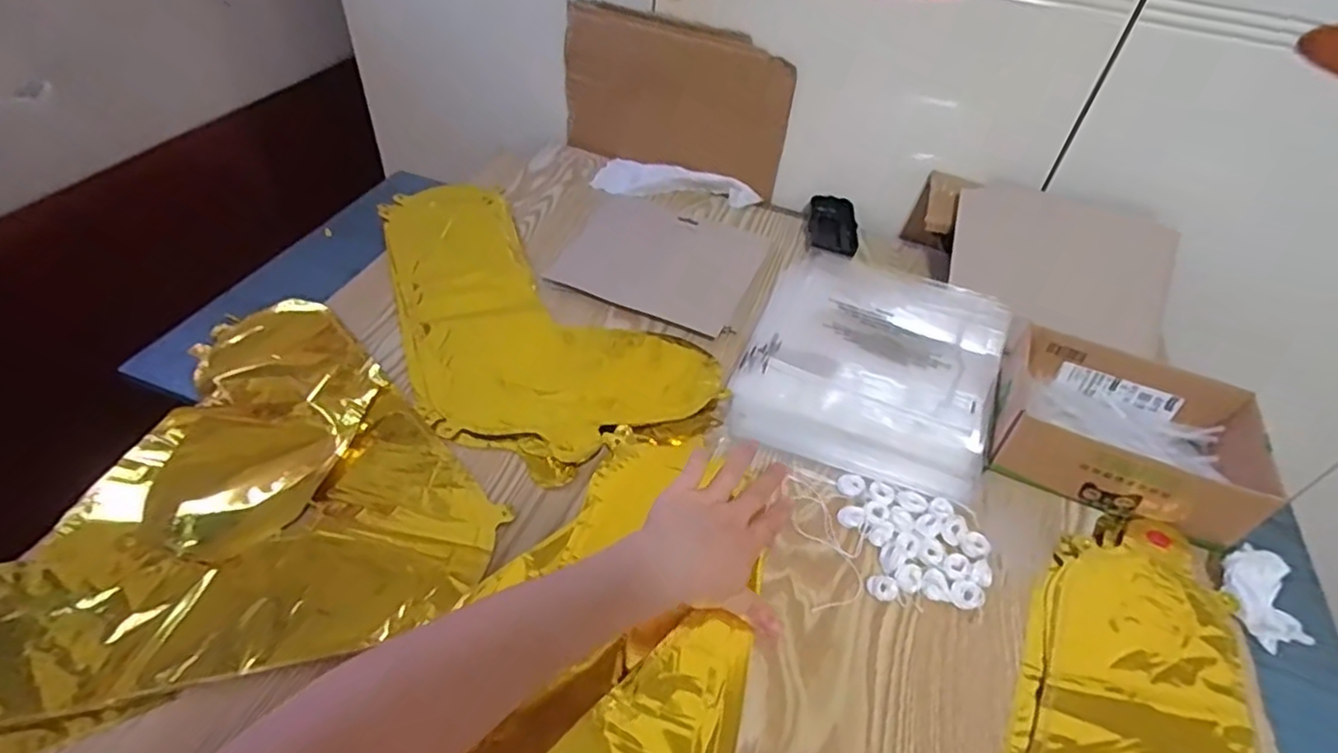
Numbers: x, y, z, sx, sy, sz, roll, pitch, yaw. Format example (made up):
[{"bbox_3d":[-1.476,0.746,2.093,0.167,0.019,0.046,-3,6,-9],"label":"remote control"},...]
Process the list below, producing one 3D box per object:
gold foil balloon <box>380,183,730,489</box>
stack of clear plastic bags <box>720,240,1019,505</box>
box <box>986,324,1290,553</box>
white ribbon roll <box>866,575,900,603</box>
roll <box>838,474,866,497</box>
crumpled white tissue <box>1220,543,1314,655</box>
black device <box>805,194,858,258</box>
[{"bbox_3d":[-0.156,-0.070,0.645,0.223,0.013,0.433,-25,53,-26],"label":"gold foil balloon"},{"bbox_3d":[0.195,-0.022,0.630,0.220,0.015,0.280,20,47,13],"label":"stack of clear plastic bags"},{"bbox_3d":[0.381,0.044,0.553,0.192,0.053,0.142,20,47,13],"label":"box"},{"bbox_3d":[0.150,0.148,0.465,0.021,0.012,0.015,33,52,24],"label":"white ribbon roll"},{"bbox_3d":[0.144,0.087,0.527,0.020,0.010,0.020,3,46,-3],"label":"roll"},{"bbox_3d":[0.430,0.165,0.484,0.059,0.038,0.066,-16,50,-20],"label":"crumpled white tissue"},{"bbox_3d":[0.189,-0.175,0.768,0.056,0.021,0.095,12,46,6],"label":"black device"}]

